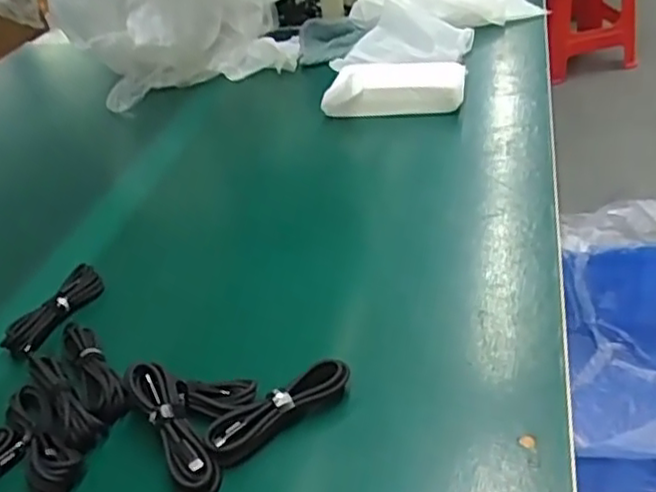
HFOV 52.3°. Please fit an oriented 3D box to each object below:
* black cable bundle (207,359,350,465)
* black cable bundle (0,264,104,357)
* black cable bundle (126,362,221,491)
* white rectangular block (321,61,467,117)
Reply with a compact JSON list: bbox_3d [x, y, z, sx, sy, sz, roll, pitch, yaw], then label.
[{"bbox_3d":[-0.036,0.116,0.483,0.110,0.024,0.032,-28,40,-27],"label":"black cable bundle"},{"bbox_3d":[-0.252,0.060,0.614,0.023,0.029,0.104,14,40,28],"label":"black cable bundle"},{"bbox_3d":[-0.108,0.126,0.466,0.029,0.021,0.108,-24,53,-23],"label":"black cable bundle"},{"bbox_3d":[0.086,-0.203,0.860,0.176,0.054,0.072,3,38,17],"label":"white rectangular block"}]

